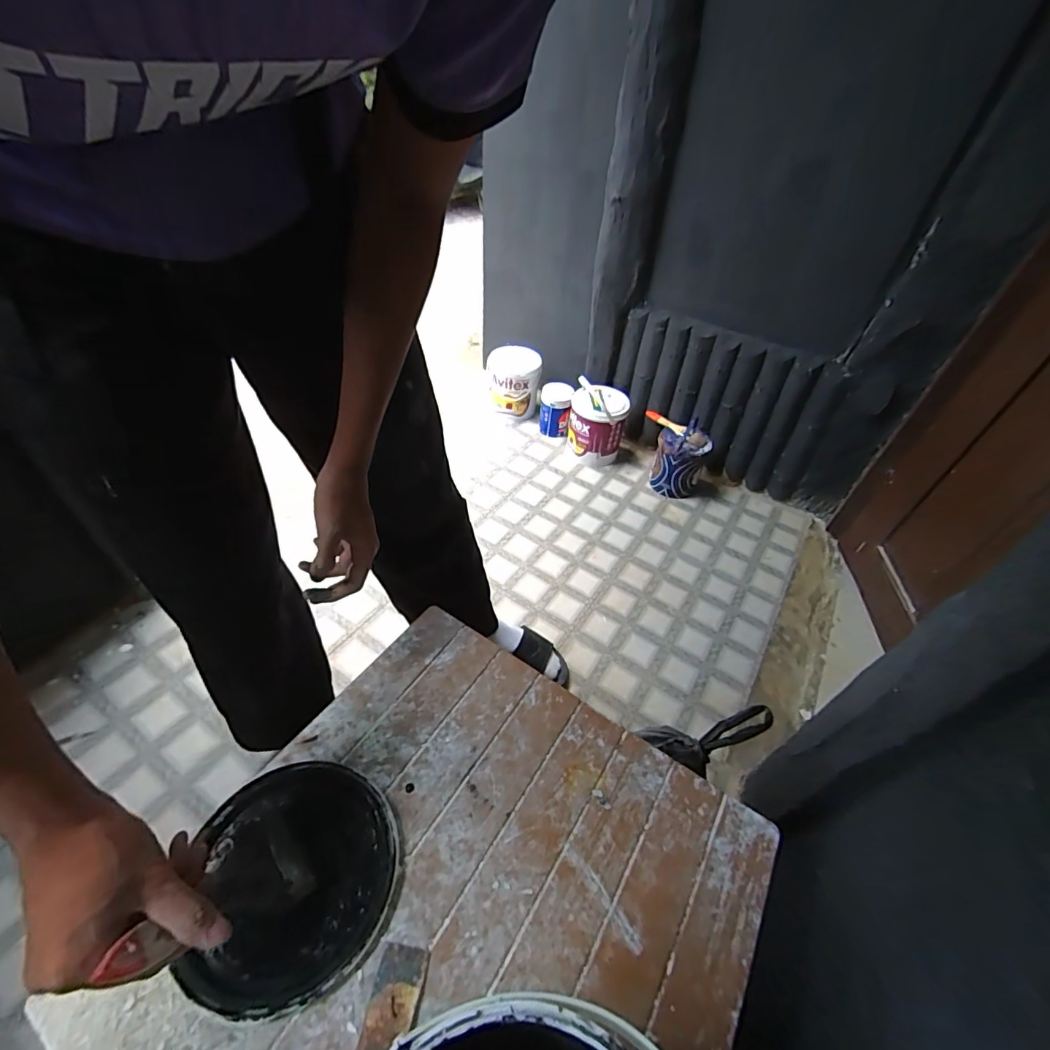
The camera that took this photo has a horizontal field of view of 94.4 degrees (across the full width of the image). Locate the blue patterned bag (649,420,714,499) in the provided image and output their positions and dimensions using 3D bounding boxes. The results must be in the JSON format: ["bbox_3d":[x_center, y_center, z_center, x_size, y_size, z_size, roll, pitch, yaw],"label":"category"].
[{"bbox_3d":[0.483,-0.201,1.533,0.157,0.206,0.152,19,45,11],"label":"blue patterned bag"}]

